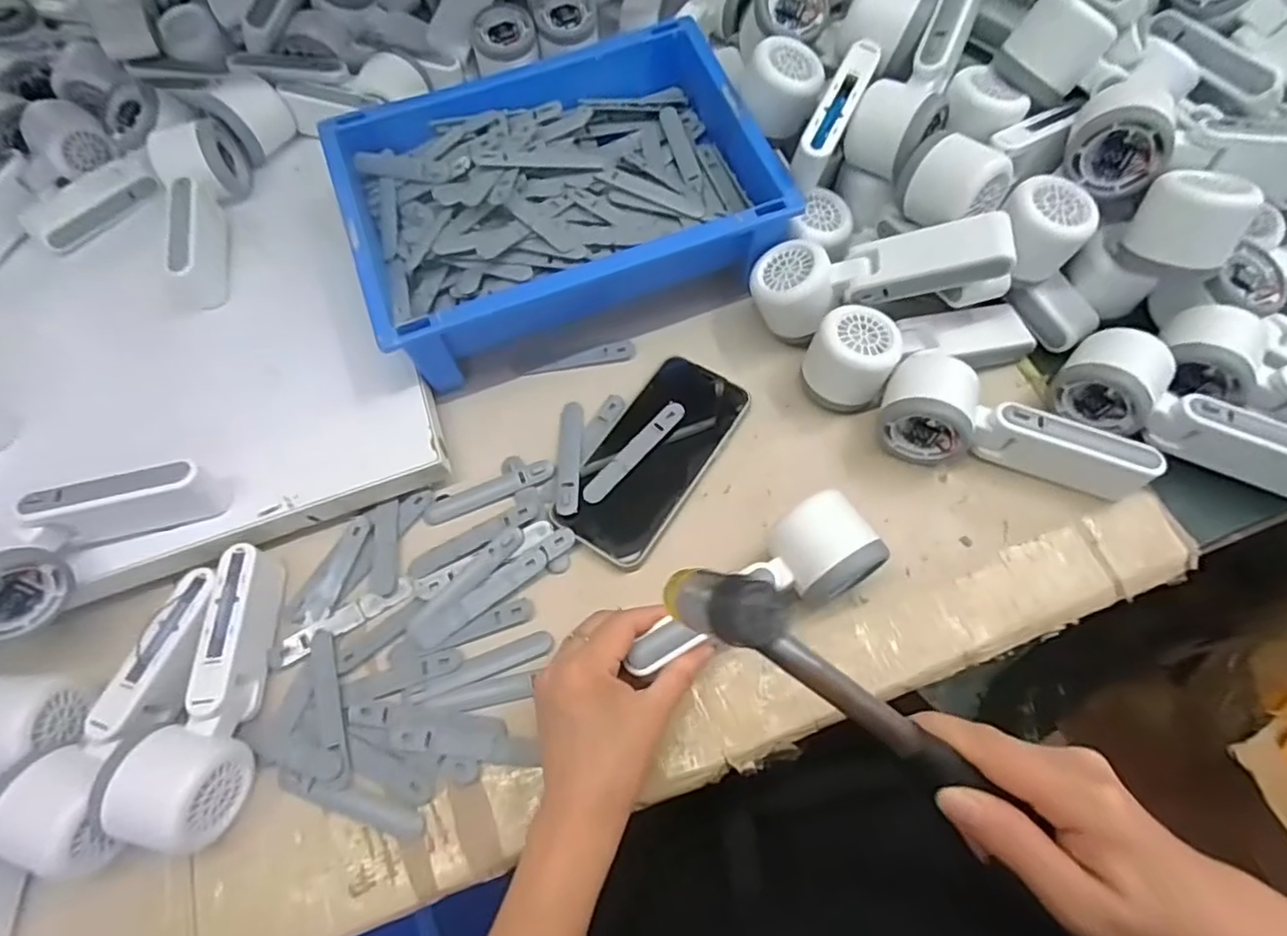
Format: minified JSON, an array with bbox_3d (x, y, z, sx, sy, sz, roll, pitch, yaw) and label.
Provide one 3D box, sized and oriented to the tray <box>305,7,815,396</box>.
[{"bbox_3d":[-0.063,-0.206,0.488,0.307,0.085,0.222,-20,64,-6],"label":"tray"}]

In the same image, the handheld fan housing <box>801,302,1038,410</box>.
[{"bbox_3d":[0.199,-0.088,0.450,0.171,0.053,0.057,-12,65,-2],"label":"handheld fan housing"}]

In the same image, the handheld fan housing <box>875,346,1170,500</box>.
[{"bbox_3d":[0.242,-0.017,0.413,0.169,0.053,0.060,27,70,14],"label":"handheld fan housing"}]

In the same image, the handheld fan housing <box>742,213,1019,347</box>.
[{"bbox_3d":[0.164,-0.138,0.448,0.169,0.046,0.061,-7,69,23],"label":"handheld fan housing"}]

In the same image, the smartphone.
[{"bbox_3d":[0.007,-0.009,0.449,0.075,0.015,0.158,30,69,17],"label":"smartphone"}]

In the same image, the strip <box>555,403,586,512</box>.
[{"bbox_3d":[-0.053,-0.009,0.453,0.018,0.005,0.094,-2,54,1],"label":"strip"}]

